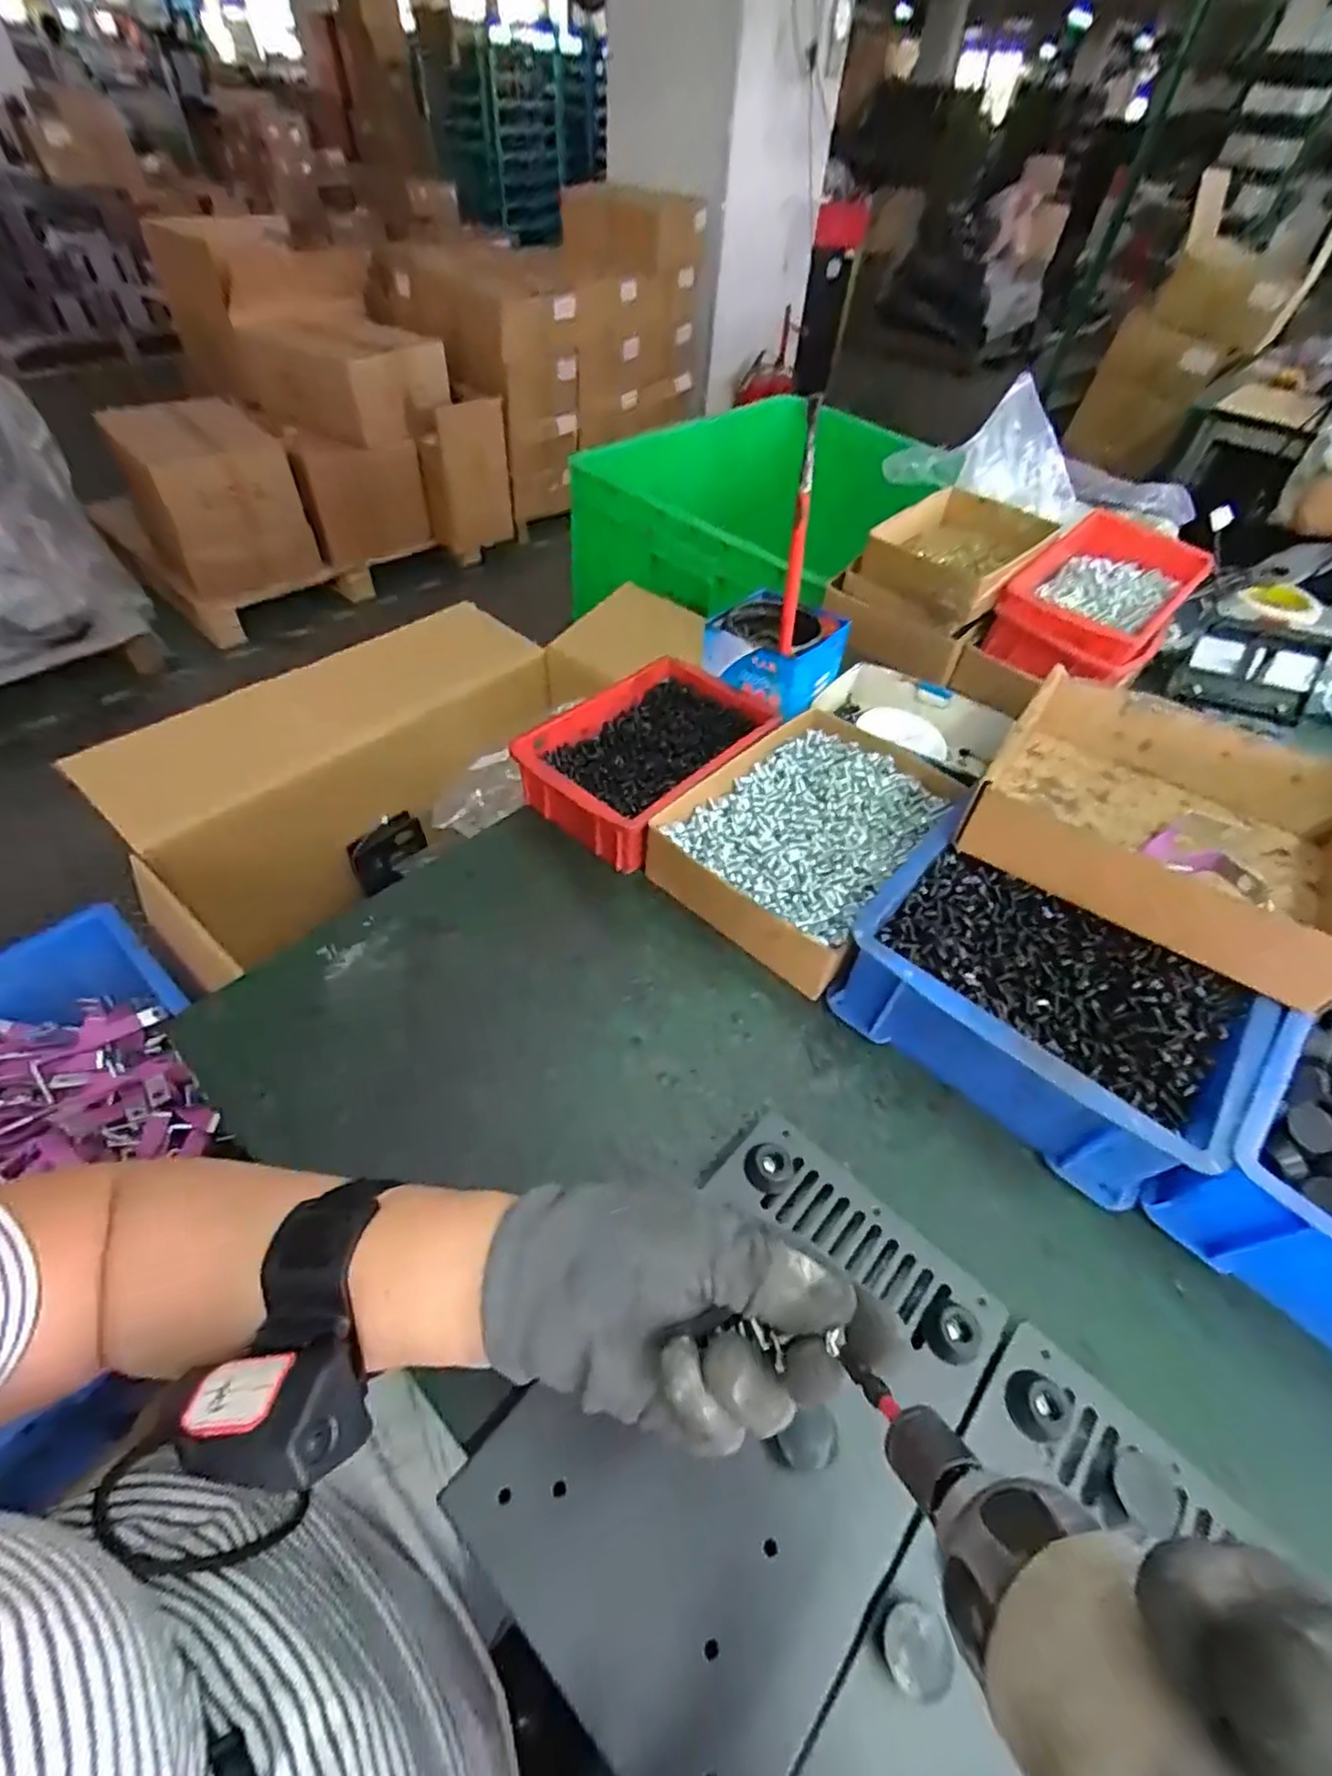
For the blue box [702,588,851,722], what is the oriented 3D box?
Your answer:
[{"bbox_3d":[0.097,-0.207,0.592,0.099,0.064,0.102,-34,60,-29],"label":"blue box"}]

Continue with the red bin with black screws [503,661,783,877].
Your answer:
[{"bbox_3d":[-0.013,-0.110,0.562,0.129,0.056,0.197,33,55,22],"label":"red bin with black screws"}]

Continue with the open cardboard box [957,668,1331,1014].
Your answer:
[{"bbox_3d":[0.325,-0.047,0.439,0.211,0.055,0.183,32,54,21],"label":"open cardboard box"}]

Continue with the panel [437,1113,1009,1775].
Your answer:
[{"bbox_3d":[0.039,0.231,0.306,0.149,0.025,0.225,36,56,24],"label":"panel"}]

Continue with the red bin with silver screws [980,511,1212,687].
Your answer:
[{"bbox_3d":[0.450,-0.301,0.705,0.144,0.068,0.245,38,57,25],"label":"red bin with silver screws"}]

